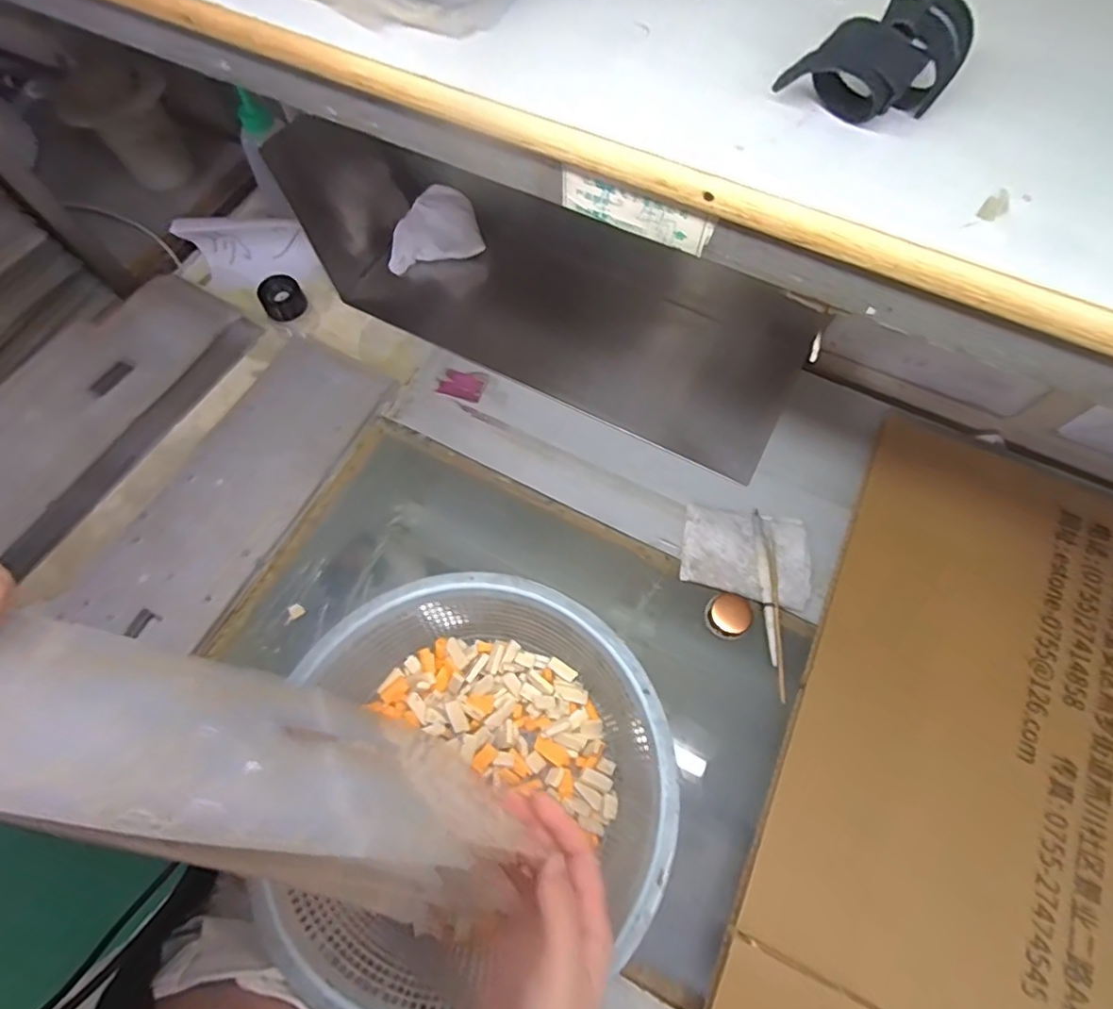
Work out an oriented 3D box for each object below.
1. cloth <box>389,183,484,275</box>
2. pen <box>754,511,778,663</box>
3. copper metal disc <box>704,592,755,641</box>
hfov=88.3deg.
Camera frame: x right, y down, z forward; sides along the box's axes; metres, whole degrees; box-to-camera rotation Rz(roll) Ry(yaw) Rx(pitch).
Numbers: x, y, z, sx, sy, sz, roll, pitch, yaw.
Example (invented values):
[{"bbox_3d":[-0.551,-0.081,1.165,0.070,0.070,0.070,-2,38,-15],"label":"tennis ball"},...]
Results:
[{"bbox_3d":[-0.129,-0.296,0.626,0.101,0.057,0.085,3,69,1],"label":"cloth"},{"bbox_3d":[0.179,0.067,0.492,0.011,0.007,0.134,1,69,0],"label":"pen"},{"bbox_3d":[0.144,0.093,0.481,0.037,0.019,0.036,0,69,0],"label":"copper metal disc"}]

